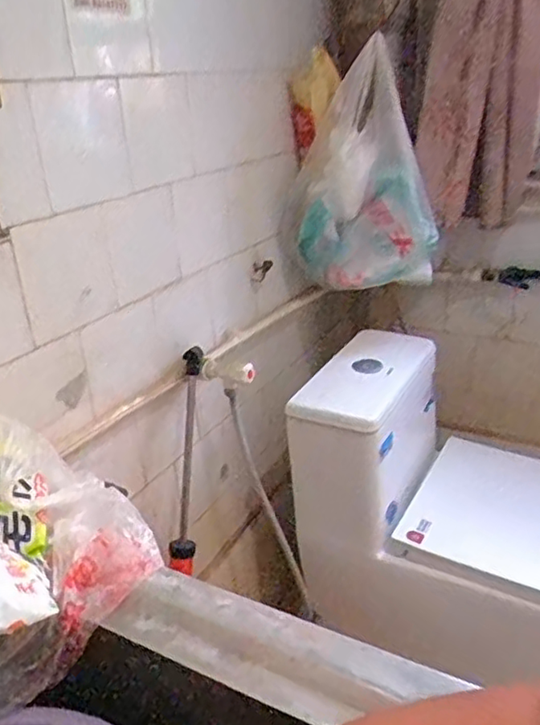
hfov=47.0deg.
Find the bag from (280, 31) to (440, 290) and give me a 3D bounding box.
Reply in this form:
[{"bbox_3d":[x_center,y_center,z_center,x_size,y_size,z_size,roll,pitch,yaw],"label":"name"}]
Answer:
[{"bbox_3d":[0.154,-0.306,1.070,0.258,0.361,0.125,3,25,13],"label":"bag"}]

